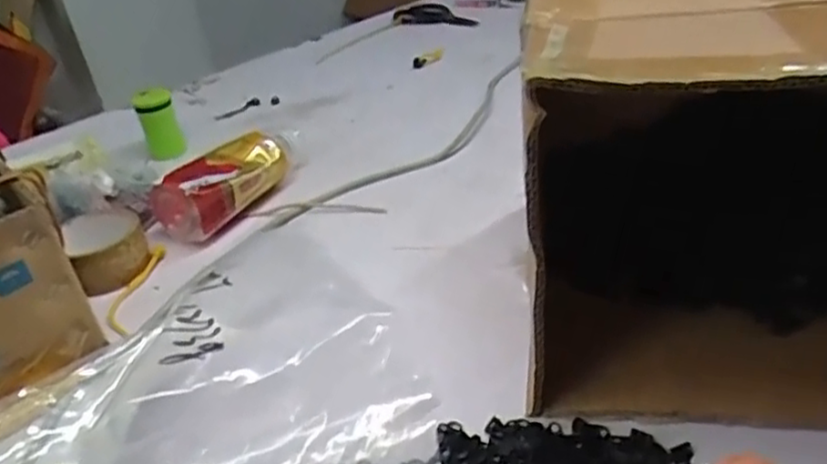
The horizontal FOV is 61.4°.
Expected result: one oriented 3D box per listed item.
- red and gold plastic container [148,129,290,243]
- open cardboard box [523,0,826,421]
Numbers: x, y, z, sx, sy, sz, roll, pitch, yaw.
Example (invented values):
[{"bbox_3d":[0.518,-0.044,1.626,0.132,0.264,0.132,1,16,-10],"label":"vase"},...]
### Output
[{"bbox_3d":[-0.202,-0.053,0.746,0.075,0.064,0.145,16,40,31],"label":"red and gold plastic container"},{"bbox_3d":[0.250,-0.051,0.476,0.331,0.249,0.270,-1,34,10],"label":"open cardboard box"}]

